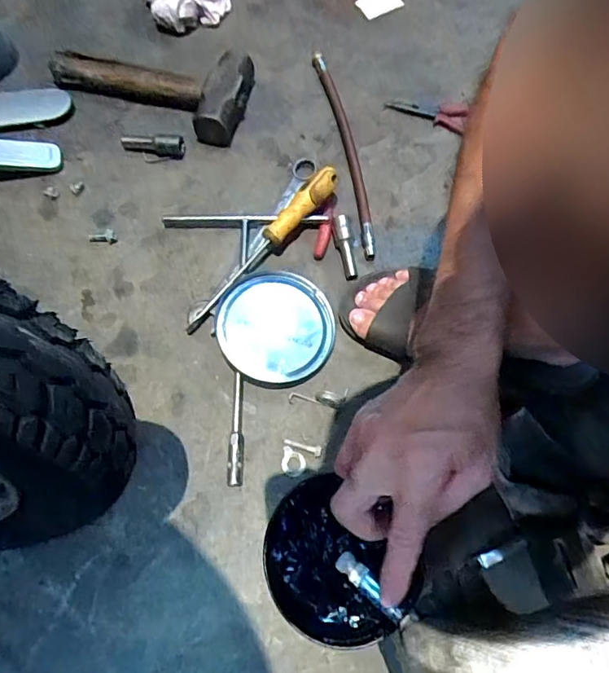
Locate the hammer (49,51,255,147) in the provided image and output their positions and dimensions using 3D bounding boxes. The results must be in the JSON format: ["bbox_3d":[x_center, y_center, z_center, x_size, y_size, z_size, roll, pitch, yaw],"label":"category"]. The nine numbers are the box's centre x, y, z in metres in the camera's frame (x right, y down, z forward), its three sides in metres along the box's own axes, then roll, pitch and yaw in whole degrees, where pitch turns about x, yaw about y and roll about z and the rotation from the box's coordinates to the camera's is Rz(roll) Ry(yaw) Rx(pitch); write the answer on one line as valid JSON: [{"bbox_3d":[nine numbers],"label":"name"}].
[{"bbox_3d":[-0.190,-0.347,0.647,0.253,0.042,0.133,22,70,8],"label":"hammer"}]

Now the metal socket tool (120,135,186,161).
[{"bbox_3d":[-0.192,-0.239,0.618,0.079,0.018,0.023,5,69,2],"label":"metal socket tool"}]

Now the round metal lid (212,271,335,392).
[{"bbox_3d":[-0.030,-0.008,0.534,0.121,0.019,0.122,0,69,0],"label":"round metal lid"}]

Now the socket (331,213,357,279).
[{"bbox_3d":[0.048,-0.103,0.571,0.021,0.020,0.080,-11,81,-5],"label":"socket"}]

